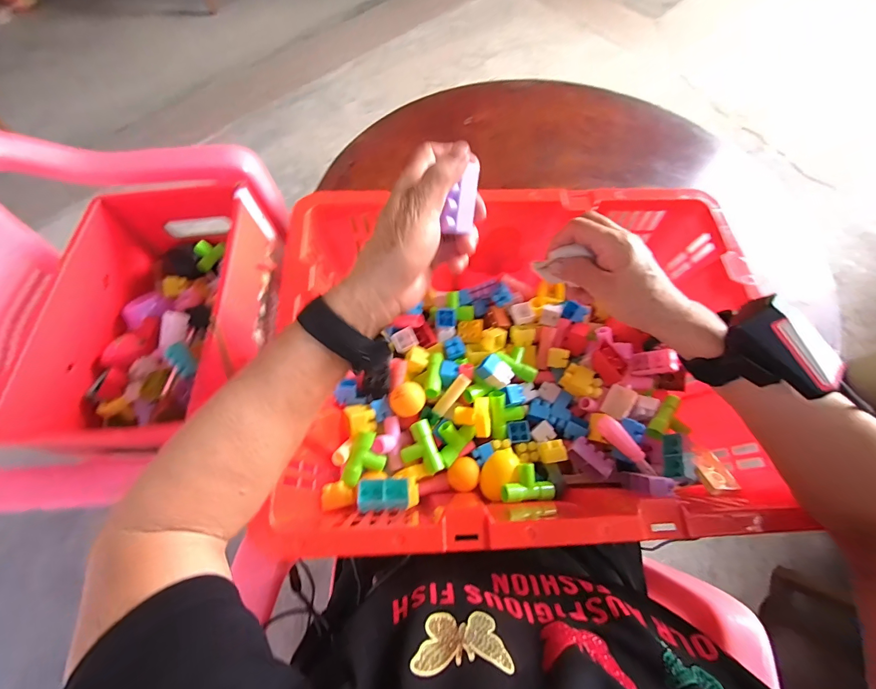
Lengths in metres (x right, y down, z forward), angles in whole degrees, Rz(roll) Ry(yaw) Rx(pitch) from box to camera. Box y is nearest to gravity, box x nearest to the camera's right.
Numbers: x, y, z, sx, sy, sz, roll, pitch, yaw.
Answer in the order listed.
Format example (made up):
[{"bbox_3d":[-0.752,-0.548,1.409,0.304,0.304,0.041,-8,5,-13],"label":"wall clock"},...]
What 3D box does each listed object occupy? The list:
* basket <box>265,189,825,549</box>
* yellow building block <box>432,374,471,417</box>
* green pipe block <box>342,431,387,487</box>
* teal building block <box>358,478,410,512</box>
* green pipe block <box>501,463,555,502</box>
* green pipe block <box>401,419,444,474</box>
[{"bbox_3d":[0.086,0.019,0.417,0.456,0.146,0.347,-2,66,-2],"label":"basket"},{"bbox_3d":[0.016,0.061,0.452,0.017,0.007,0.058,40,97,15],"label":"yellow building block"},{"bbox_3d":[-0.077,0.124,0.407,0.039,0.014,0.055,22,76,-17],"label":"green pipe block"},{"bbox_3d":[-0.052,0.143,0.360,0.048,0.020,0.027,-4,66,-3],"label":"teal building block"},{"bbox_3d":[0.098,0.153,0.416,0.061,0.023,0.037,-2,66,-3],"label":"green pipe block"},{"bbox_3d":[-0.021,0.118,0.421,0.039,0.015,0.057,-19,68,-10],"label":"green pipe block"}]

